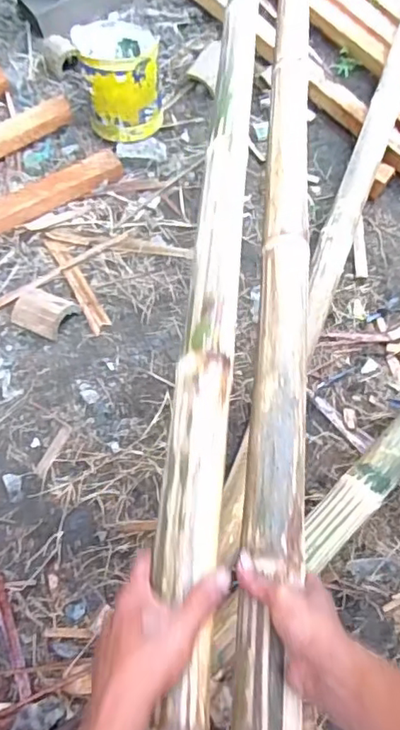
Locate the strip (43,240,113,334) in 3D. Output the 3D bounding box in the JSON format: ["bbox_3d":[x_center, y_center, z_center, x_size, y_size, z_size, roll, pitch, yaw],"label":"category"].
[{"bbox_3d":[-0.250,-0.167,1.141,0.036,0.008,0.263,-26,62,-14],"label":"strip"}]

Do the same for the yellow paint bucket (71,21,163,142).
[{"bbox_3d":[-0.168,-0.621,1.231,0.172,0.165,0.206,-13,70,-4],"label":"yellow paint bucket"}]

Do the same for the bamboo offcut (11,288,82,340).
[{"bbox_3d":[-0.300,-0.102,1.085,0.116,0.048,0.086,26,73,10],"label":"bamboo offcut"}]

